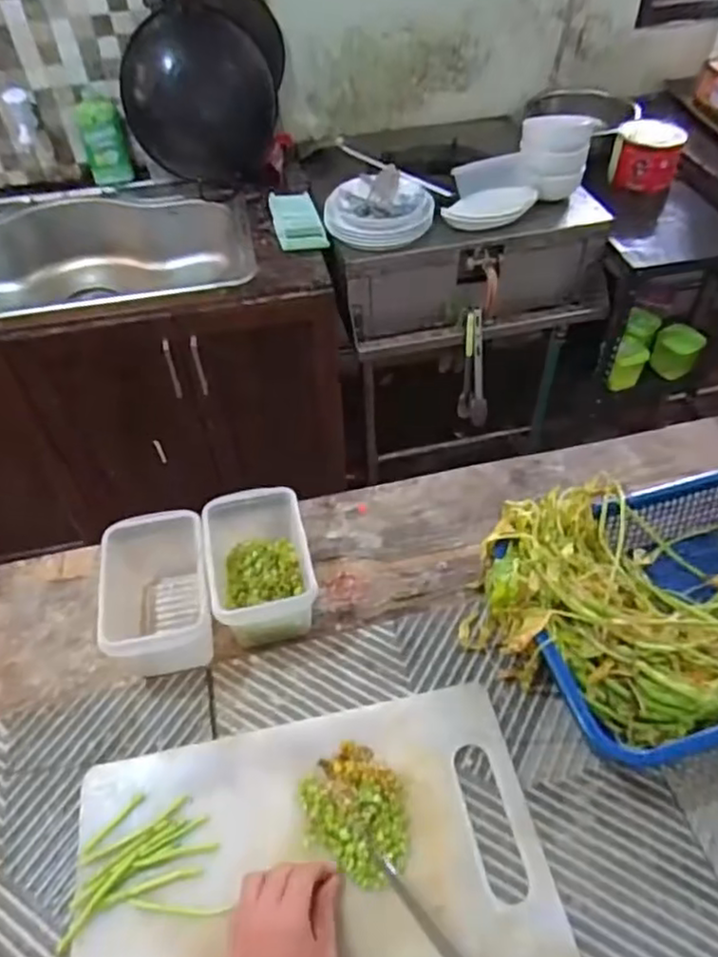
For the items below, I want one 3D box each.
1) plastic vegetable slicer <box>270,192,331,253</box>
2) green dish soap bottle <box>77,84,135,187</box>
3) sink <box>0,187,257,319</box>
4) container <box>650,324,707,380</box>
[{"bbox_3d":[-0.143,-0.580,1.492,0.100,0.024,0.235,-13,49,-8],"label":"plastic vegetable slicer"},{"bbox_3d":[-0.602,-0.809,1.580,0.101,0.198,0.050,-8,43,-3],"label":"green dish soap bottle"},{"bbox_3d":[-0.653,-0.459,1.543,0.831,0.204,0.518,-5,49,0],"label":"sink"},{"bbox_3d":[0.777,-0.318,1.629,0.109,0.115,0.105,26,55,23],"label":"container"}]

